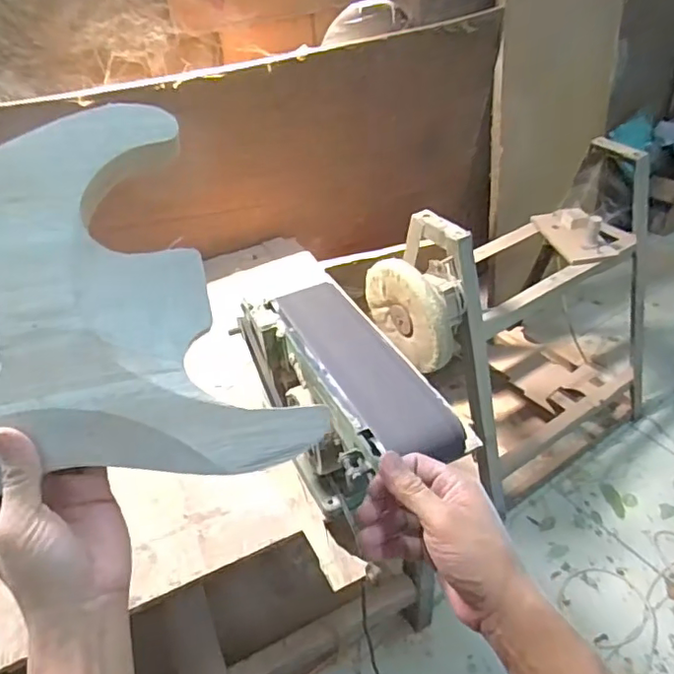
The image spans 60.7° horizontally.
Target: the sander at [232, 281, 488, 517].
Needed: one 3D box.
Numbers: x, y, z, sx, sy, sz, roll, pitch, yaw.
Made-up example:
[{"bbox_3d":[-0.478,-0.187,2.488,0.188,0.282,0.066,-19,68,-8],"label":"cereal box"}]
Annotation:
[{"bbox_3d":[0.007,0.125,0.872,0.152,0.257,0.388,-20,41,-19],"label":"sander"}]

